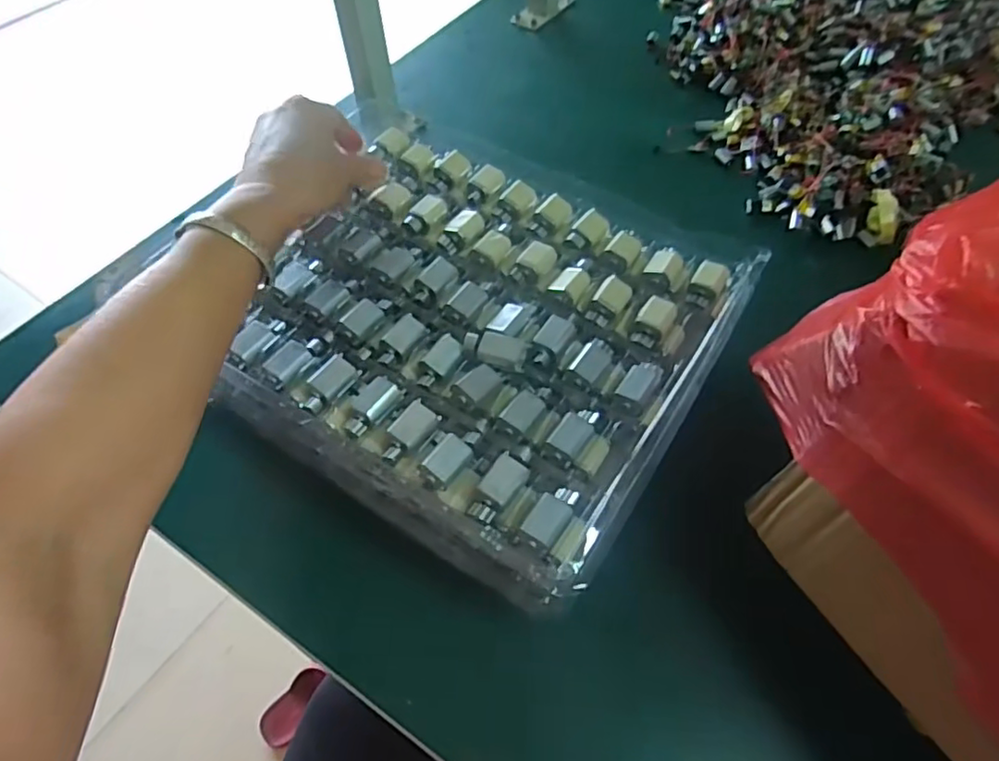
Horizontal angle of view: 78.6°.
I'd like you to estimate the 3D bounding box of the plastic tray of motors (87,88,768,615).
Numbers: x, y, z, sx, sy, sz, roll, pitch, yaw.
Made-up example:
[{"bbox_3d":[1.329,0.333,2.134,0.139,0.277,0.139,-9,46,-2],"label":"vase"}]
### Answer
[{"bbox_3d":[-0.027,-0.043,0.412,0.311,0.053,0.271,26,59,20],"label":"plastic tray of motors"}]

